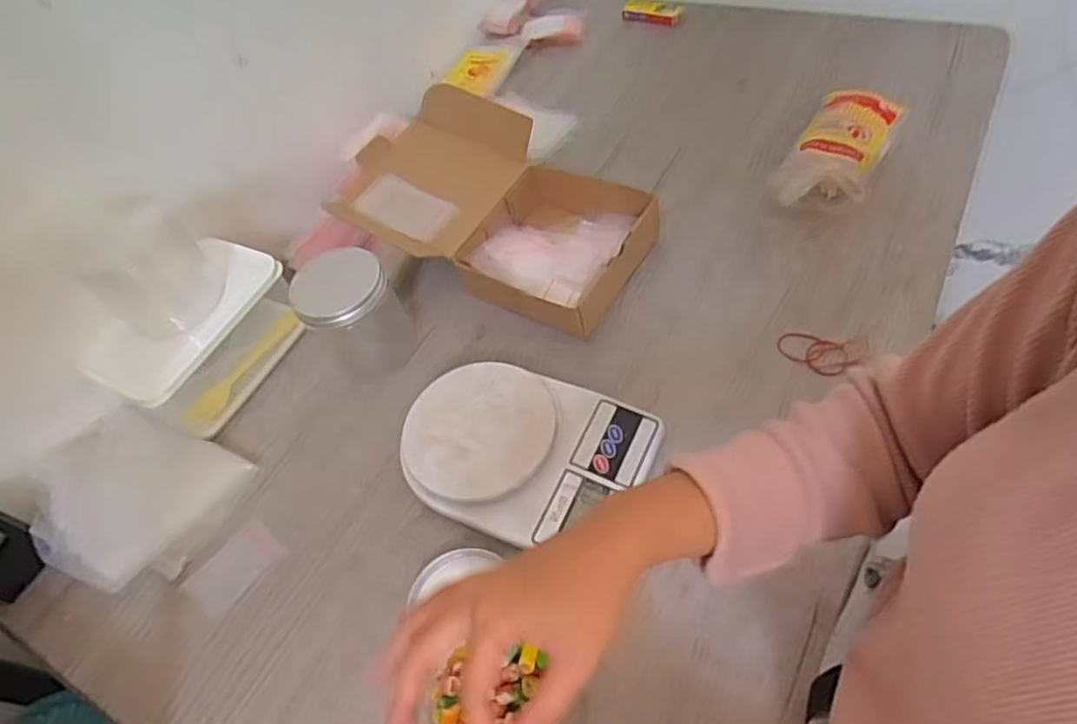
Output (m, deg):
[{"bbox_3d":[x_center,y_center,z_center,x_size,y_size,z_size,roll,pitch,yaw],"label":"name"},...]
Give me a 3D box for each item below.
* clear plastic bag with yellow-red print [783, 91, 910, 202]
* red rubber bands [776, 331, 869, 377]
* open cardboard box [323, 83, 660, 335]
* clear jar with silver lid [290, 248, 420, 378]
[{"bbox_3d":[0.316,-0.223,0.703,0.088,0.046,0.164,21,62,25],"label":"clear plastic bag with yellow-red print"},{"bbox_3d":[0.253,-0.007,0.597,0.074,0.009,0.047,6,56,16],"label":"red rubber bands"},{"bbox_3d":[-0.050,-0.168,0.713,0.340,0.101,0.195,21,62,25],"label":"open cardboard box"},{"bbox_3d":[-0.179,-0.048,0.653,0.084,0.104,0.078,-21,53,-3],"label":"clear jar with silver lid"}]

